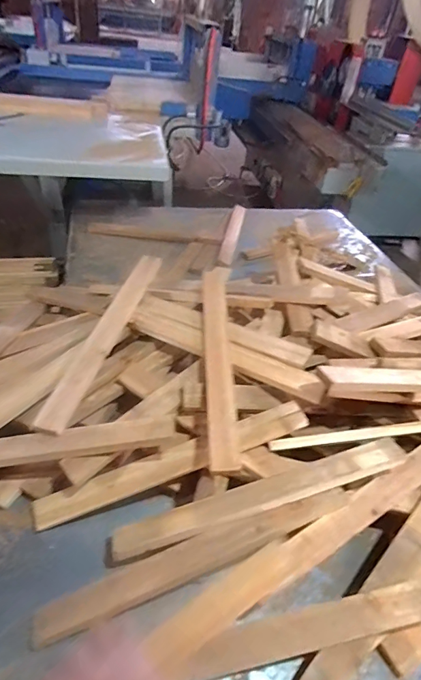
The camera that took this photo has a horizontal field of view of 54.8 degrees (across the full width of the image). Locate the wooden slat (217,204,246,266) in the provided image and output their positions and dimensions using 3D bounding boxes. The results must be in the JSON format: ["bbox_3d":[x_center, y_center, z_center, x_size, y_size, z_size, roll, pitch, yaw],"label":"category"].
[{"bbox_3d":[0.092,-0.430,1.612,0.054,0.035,0.468,11,39,4],"label":"wooden slat"}]

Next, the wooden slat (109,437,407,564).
[{"bbox_3d":[0.083,0.260,0.671,0.492,0.028,0.060,-16,43,-6],"label":"wooden slat"}]

